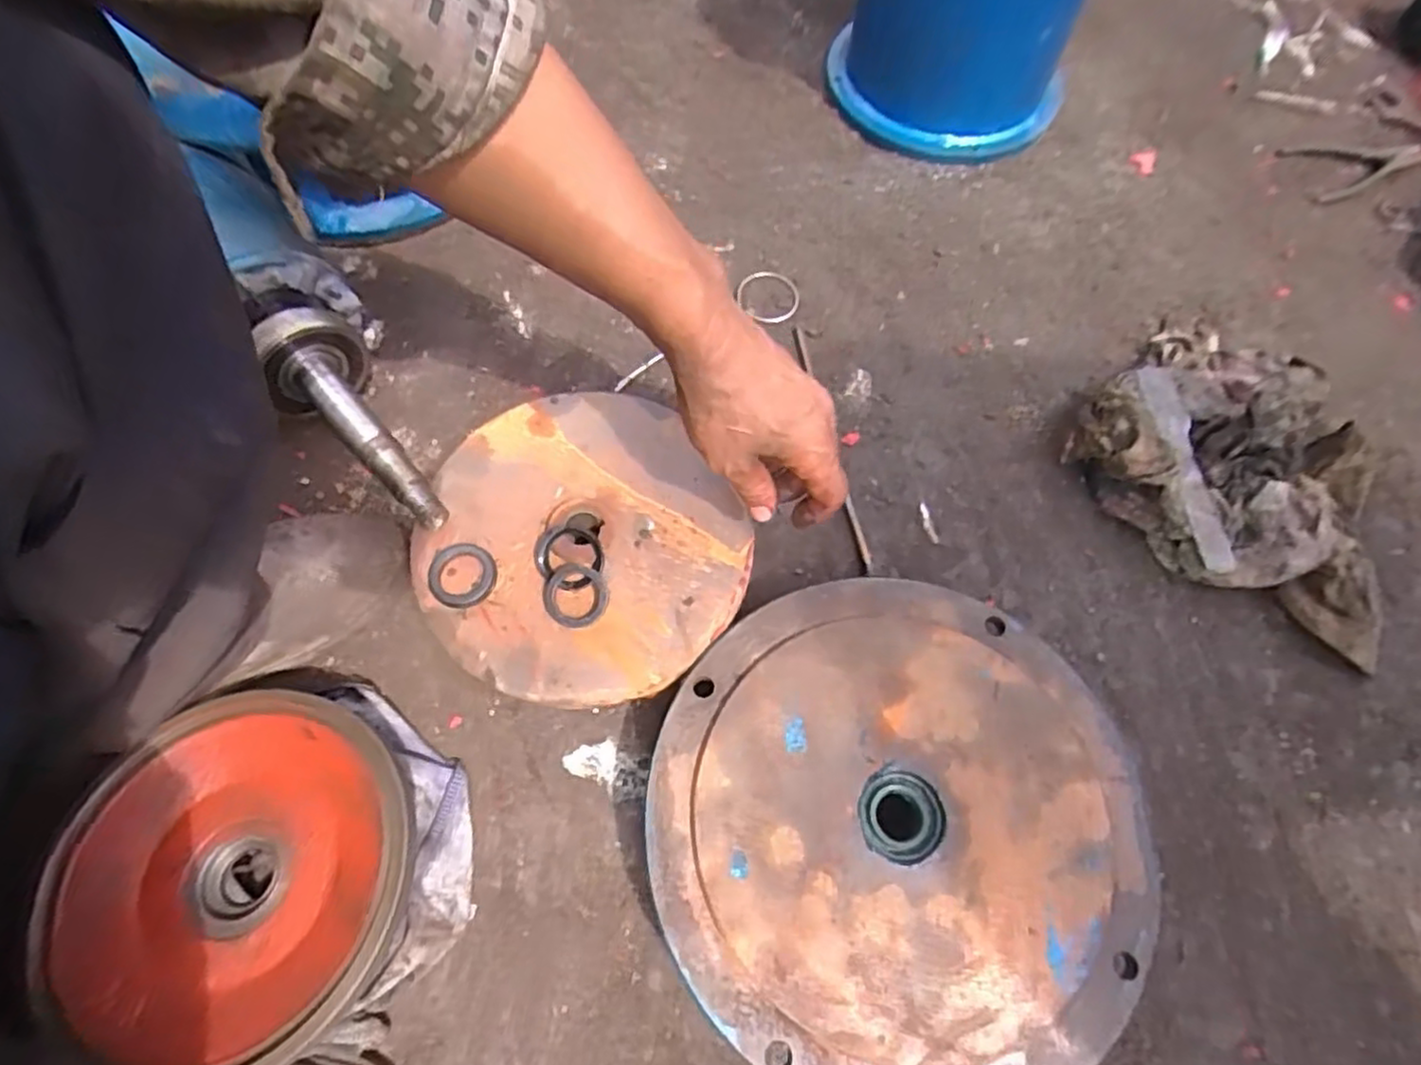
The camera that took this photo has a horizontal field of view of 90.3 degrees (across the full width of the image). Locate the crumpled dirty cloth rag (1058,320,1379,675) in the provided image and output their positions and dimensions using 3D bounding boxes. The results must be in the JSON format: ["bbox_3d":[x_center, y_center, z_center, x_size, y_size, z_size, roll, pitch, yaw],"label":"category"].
[{"bbox_3d":[0.442,-0.051,0.552,0.212,0.081,0.271,-39,72,-16],"label":"crumpled dirty cloth rag"}]

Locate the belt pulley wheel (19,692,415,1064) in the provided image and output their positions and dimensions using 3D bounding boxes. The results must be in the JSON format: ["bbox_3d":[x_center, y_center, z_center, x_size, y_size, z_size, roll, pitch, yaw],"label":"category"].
[{"bbox_3d":[-0.277,0.196,0.407,0.197,0.037,0.194,7,66,3],"label":"belt pulley wheel"}]

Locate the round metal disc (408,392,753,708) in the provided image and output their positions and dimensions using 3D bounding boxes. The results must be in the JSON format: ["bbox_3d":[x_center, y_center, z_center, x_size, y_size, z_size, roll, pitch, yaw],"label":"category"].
[{"bbox_3d":[-0.095,0.004,0.501,0.215,0.016,0.231,0,66,0],"label":"round metal disc"}]

